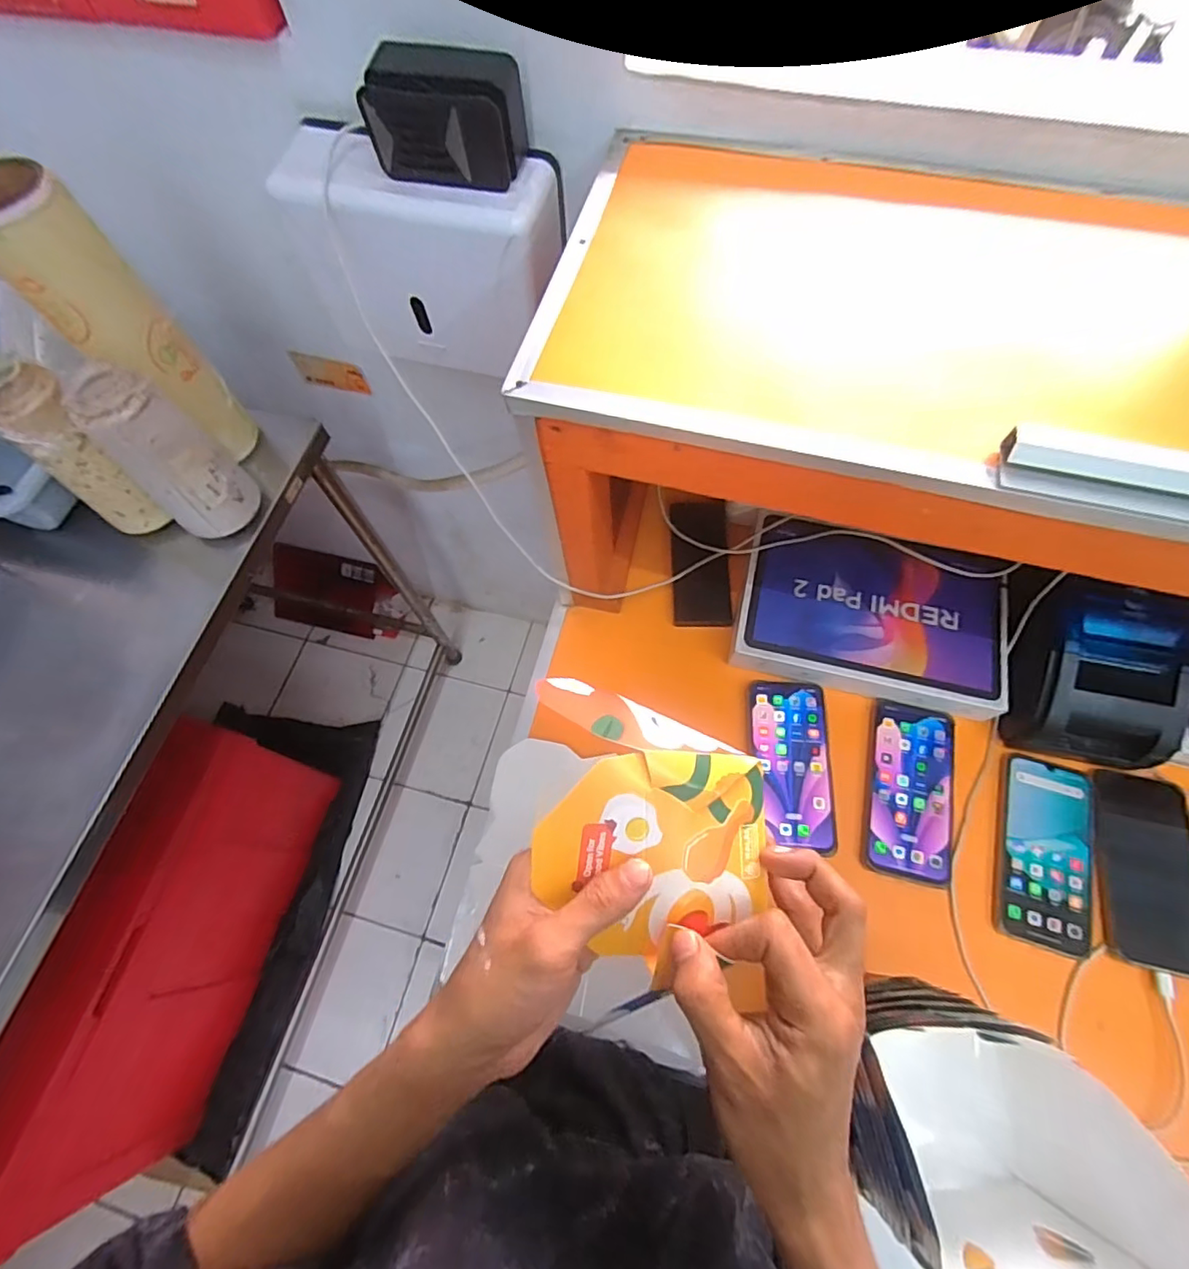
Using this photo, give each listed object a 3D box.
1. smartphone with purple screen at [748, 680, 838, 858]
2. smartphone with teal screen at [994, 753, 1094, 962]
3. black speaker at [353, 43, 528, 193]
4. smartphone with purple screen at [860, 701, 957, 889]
[{"bbox_3d":[0.197,0.127,0.570,0.075,0.011,0.163,1,67,2],"label":"smartphone with purple screen"},{"bbox_3d":[0.416,0.198,0.522,0.076,0.015,0.164,16,68,8],"label":"smartphone with teal screen"},{"bbox_3d":[-0.122,-0.439,0.482,0.123,0.071,0.070,12,68,6],"label":"black speaker"},{"bbox_3d":[0.307,0.149,0.551,0.078,0.012,0.162,13,68,7],"label":"smartphone with purple screen"}]

